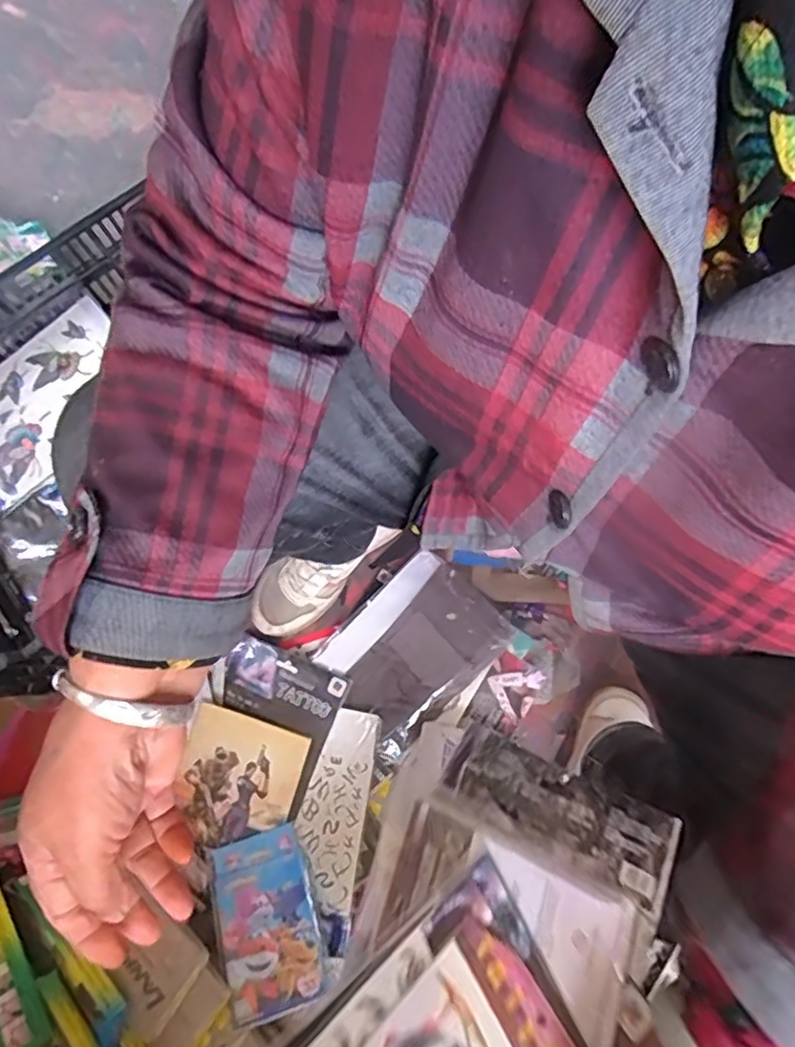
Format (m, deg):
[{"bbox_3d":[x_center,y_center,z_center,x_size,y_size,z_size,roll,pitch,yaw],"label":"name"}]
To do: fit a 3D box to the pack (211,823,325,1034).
[{"bbox_3d":[-0.140,0.423,0.674,0.097,0.006,0.165,-14,56,-12],"label":"pack"}]

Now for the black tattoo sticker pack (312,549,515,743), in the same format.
[{"bbox_3d":[0.019,0.143,0.750,0.195,0.022,0.150,-42,81,-7],"label":"black tattoo sticker pack"}]

